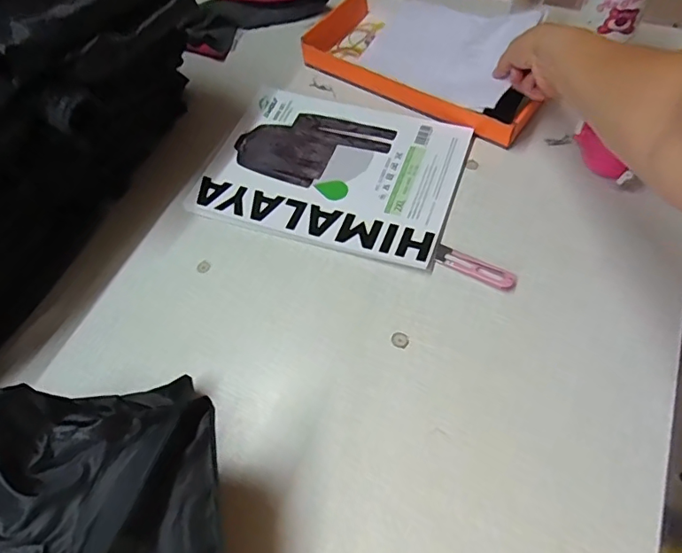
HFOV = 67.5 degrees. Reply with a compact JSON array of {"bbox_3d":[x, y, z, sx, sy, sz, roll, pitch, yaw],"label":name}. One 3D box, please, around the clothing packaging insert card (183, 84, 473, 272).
[{"bbox_3d":[-0.009,-0.131,0.603,0.286,0.011,0.216,16,60,13],"label":"clothing packaging insert card"}]

